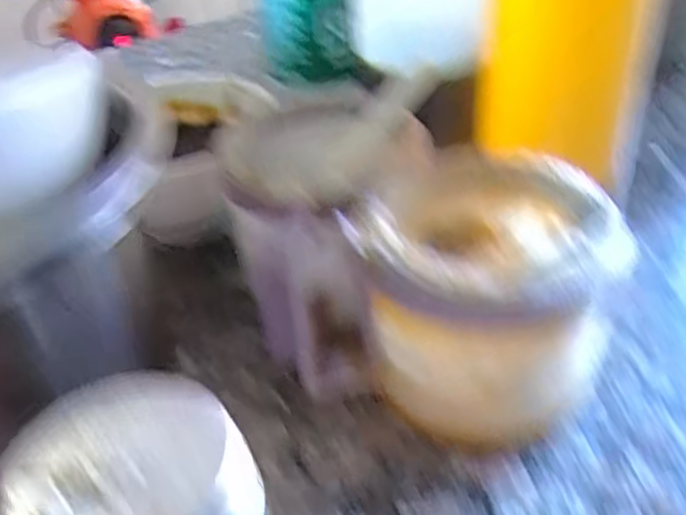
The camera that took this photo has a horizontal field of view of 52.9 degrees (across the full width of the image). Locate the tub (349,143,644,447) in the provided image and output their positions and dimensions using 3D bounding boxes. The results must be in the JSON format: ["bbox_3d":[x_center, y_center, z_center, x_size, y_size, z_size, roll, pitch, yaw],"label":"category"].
[{"bbox_3d":[0.052,0.012,0.253,0.091,0.080,0.092,-4,36,3],"label":"tub"}]

